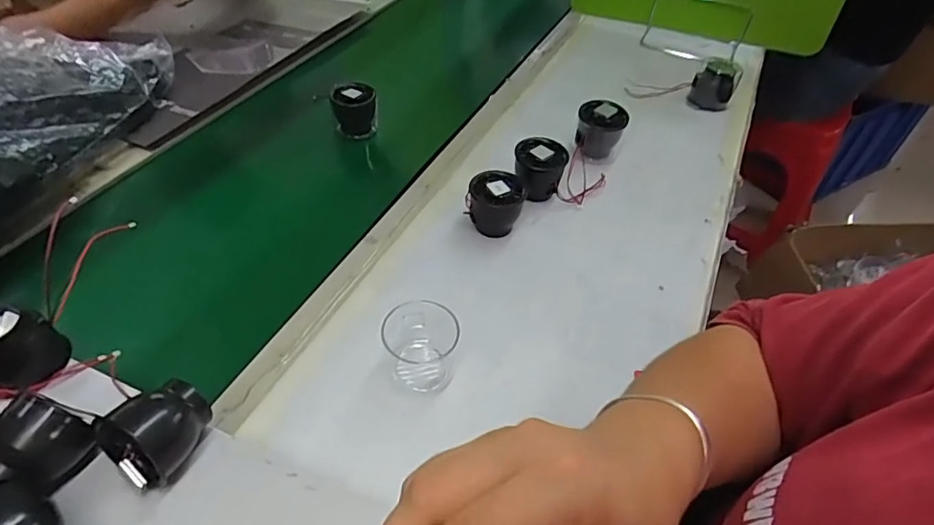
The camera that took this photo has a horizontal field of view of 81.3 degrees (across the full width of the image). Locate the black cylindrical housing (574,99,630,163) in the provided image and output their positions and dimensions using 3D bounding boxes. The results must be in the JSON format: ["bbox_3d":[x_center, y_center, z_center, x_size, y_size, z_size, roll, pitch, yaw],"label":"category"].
[{"bbox_3d":[0.159,-0.157,0.651,0.050,0.061,0.046,25,50,19],"label":"black cylindrical housing"}]

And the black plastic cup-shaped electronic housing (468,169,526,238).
[{"bbox_3d":[0.028,-0.059,0.562,0.057,0.055,0.051,4,46,-2],"label":"black plastic cup-shaped electronic housing"}]

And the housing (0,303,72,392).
[{"bbox_3d":[-0.334,0.062,0.399,0.049,0.046,0.057,28,50,20],"label":"housing"}]

